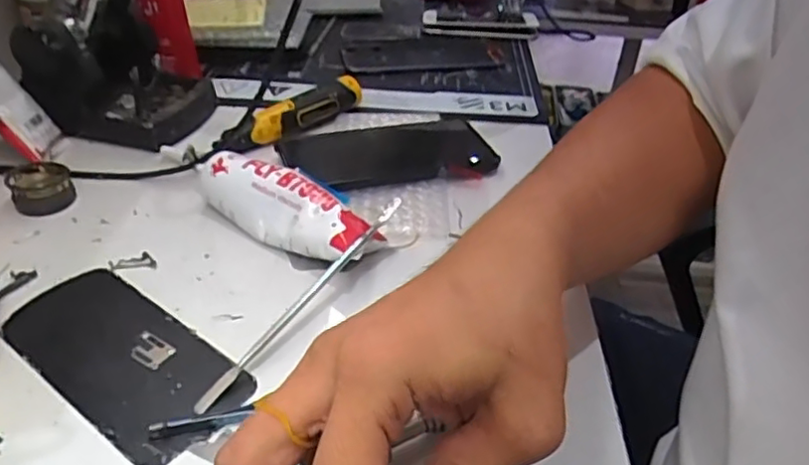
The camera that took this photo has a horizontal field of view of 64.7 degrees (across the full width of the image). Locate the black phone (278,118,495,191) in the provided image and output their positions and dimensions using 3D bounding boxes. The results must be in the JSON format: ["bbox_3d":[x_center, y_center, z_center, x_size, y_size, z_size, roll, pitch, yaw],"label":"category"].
[{"bbox_3d":[-0.013,-0.065,0.503,0.158,0.010,0.085,-8,36,-15],"label":"black phone"}]

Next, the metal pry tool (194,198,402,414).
[{"bbox_3d":[-0.053,0.035,0.354,0.007,0.008,0.162,24,55,28],"label":"metal pry tool"}]

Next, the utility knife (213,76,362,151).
[{"bbox_3d":[-0.092,-0.098,0.535,0.025,0.029,0.140,30,43,33],"label":"utility knife"}]

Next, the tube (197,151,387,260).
[{"bbox_3d":[-0.080,-0.016,0.422,0.141,0.040,0.042,23,39,26],"label":"tube"}]

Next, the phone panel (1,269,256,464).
[{"bbox_3d":[-0.149,0.063,0.338,0.150,0.005,0.068,27,41,30],"label":"phone panel"}]

